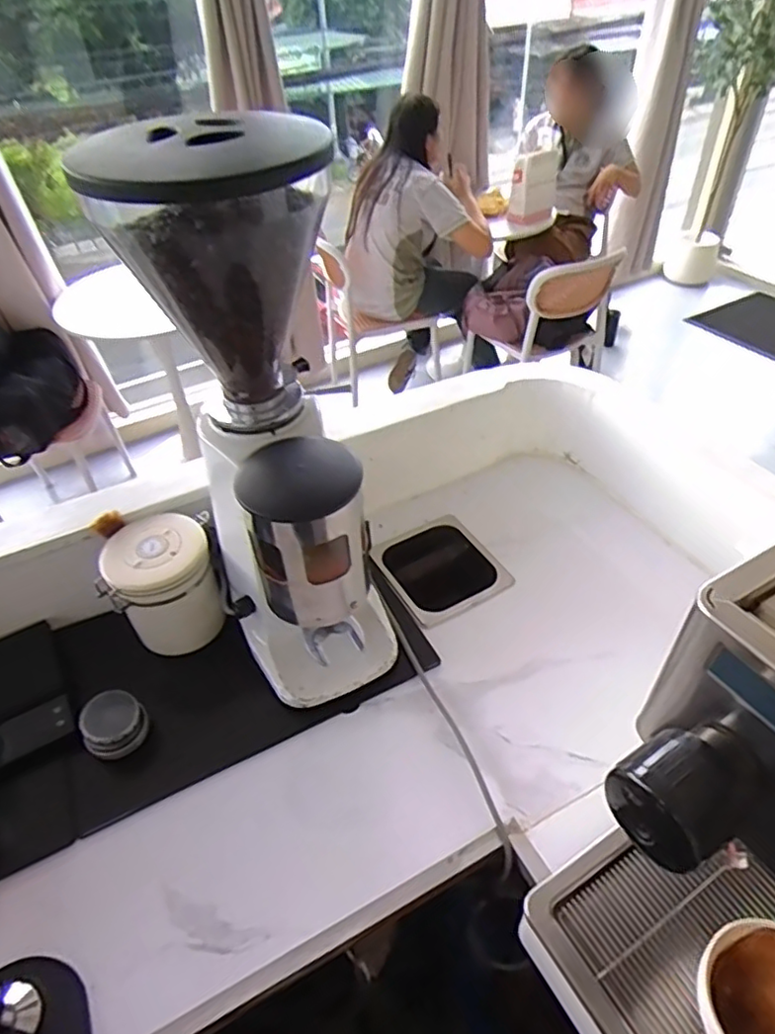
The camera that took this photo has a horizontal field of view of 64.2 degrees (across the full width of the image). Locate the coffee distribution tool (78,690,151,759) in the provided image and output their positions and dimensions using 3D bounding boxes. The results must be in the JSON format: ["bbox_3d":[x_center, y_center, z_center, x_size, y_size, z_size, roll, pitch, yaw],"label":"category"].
[{"bbox_3d":[-0.316,0.238,0.710,0.063,0.043,0.070,32,53,32],"label":"coffee distribution tool"}]

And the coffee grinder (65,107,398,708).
[{"bbox_3d":[-0.116,-0.056,0.648,0.174,0.595,0.234,-14,44,-11],"label":"coffee grinder"}]

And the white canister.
[{"bbox_3d":[-0.288,0.089,0.811,0.133,0.151,0.111,-15,44,-12],"label":"white canister"}]

